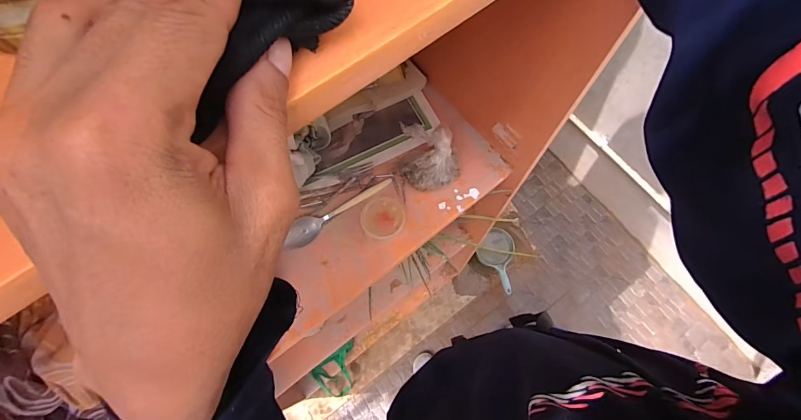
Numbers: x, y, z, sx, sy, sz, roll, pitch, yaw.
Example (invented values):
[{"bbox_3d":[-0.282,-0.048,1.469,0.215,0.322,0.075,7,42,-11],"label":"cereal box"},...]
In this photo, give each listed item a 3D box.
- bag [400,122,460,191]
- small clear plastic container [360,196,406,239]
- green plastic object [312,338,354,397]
[{"bbox_3d":[0.044,-0.076,0.563,0.091,0.074,0.080,6,71,3],"label":"bag"},{"bbox_3d":[-0.025,0.012,0.560,0.064,0.030,0.058,29,74,11],"label":"small clear plastic container"},{"bbox_3d":[-0.202,0.535,1.305,0.172,0.044,0.187,-30,116,-5],"label":"green plastic object"}]

